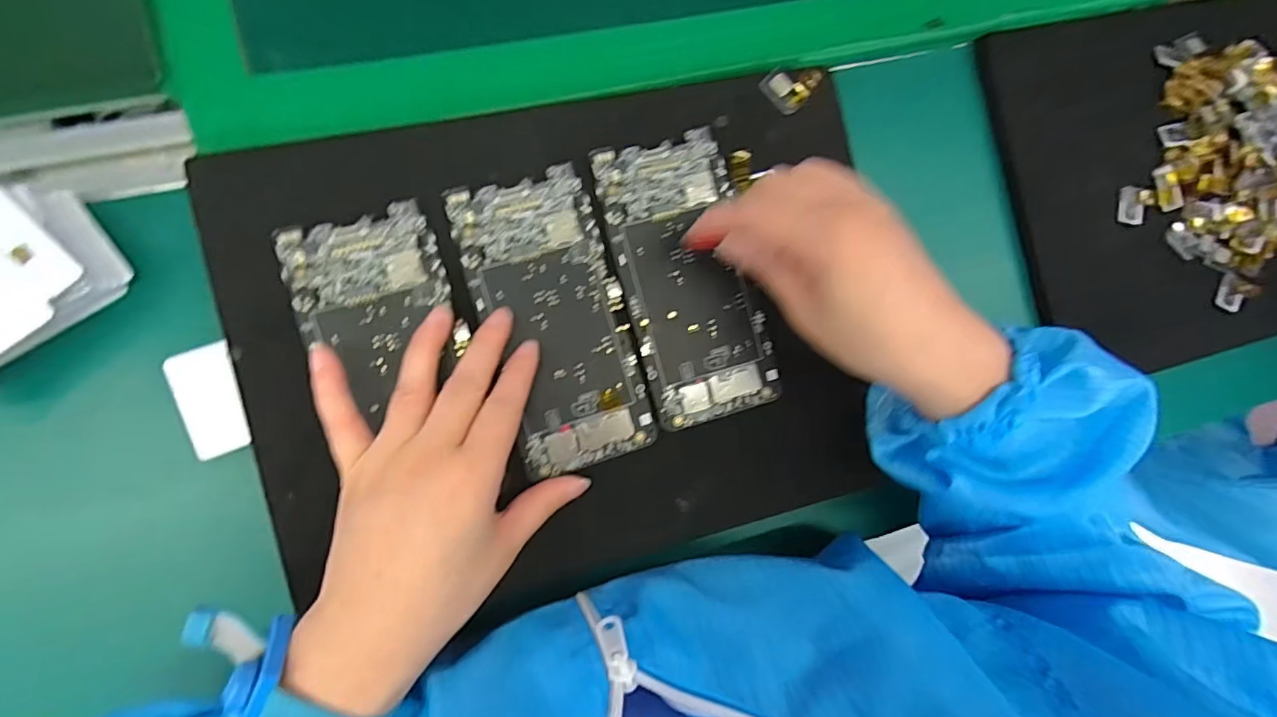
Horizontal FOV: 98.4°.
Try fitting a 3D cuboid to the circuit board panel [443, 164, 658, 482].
[{"bbox_3d":[-0.043,-0.019,0.293,0.070,0.004,0.153,-18,93,-9],"label":"circuit board panel"}]

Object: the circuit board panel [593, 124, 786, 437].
[{"bbox_3d":[0.028,-0.043,0.306,0.073,0.005,0.154,-17,93,-9],"label":"circuit board panel"}]

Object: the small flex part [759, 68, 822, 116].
[{"bbox_3d":[0.090,-0.161,0.323,0.026,0.004,0.031,45,82,-4],"label":"small flex part"}]

